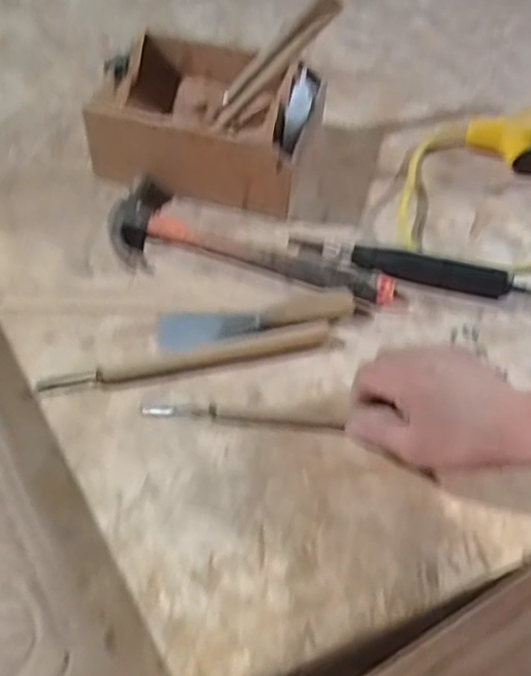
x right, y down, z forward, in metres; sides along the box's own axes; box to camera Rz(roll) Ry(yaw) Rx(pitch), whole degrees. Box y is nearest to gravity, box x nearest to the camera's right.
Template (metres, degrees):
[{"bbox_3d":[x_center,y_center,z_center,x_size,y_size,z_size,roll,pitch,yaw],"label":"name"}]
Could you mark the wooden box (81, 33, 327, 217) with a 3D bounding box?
[{"bbox_3d":[-0.056,-0.216,0.711,0.201,0.086,0.163,10,50,6],"label":"wooden box"}]

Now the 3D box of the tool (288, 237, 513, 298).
[{"bbox_3d":[0.120,-0.067,0.641,0.195,0.022,0.023,13,50,8],"label":"tool"}]

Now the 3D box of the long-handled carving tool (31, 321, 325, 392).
[{"bbox_3d":[-0.063,0.017,0.564,0.229,0.017,0.019,-10,51,-11],"label":"long-handled carving tool"}]

